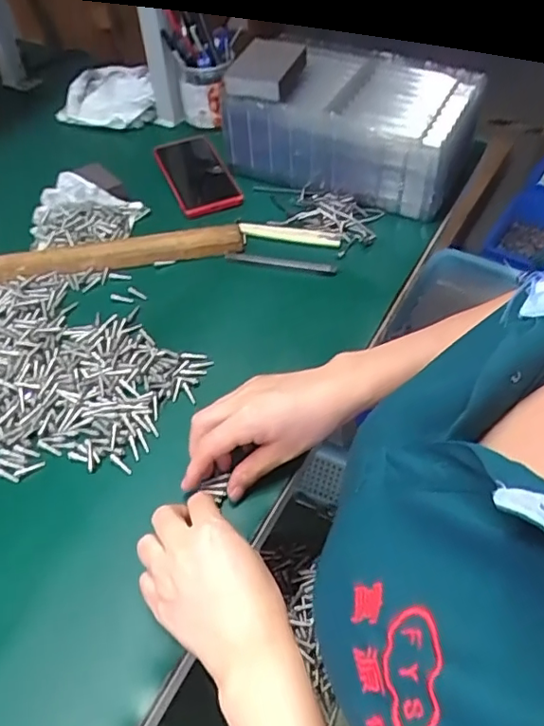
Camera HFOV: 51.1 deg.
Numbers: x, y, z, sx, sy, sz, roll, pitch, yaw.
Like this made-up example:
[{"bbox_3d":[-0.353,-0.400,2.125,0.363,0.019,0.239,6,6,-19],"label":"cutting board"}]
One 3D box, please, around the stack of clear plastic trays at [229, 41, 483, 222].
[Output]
[{"bbox_3d":[0.087,-0.284,0.690,0.277,0.111,0.147,17,51,13],"label":"stack of clear plastic trays"}]

